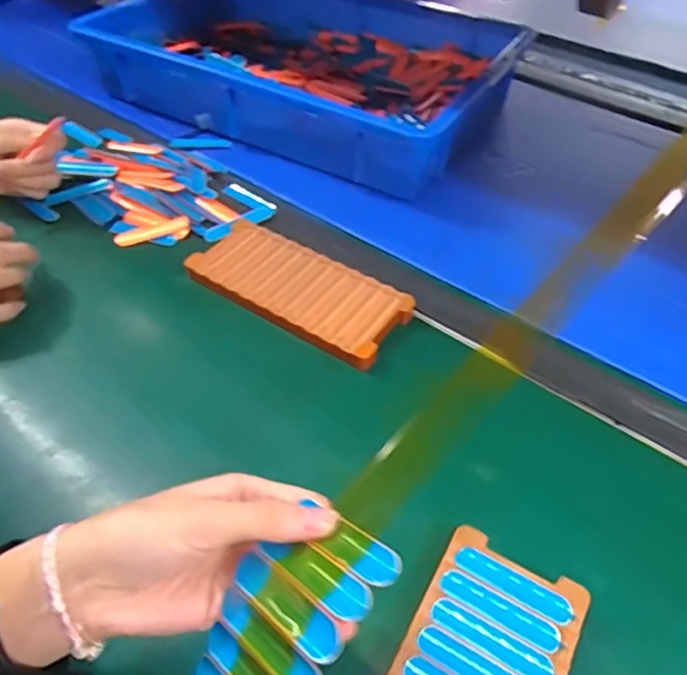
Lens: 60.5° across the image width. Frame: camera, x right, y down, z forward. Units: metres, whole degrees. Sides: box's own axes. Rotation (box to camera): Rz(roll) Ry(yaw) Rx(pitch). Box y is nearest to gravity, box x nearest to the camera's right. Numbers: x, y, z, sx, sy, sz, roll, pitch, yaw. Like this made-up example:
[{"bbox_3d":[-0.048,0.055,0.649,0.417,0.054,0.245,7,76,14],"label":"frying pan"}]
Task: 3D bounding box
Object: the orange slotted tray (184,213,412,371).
[{"bbox_3d":[-0.035,-0.041,0.469,0.172,0.011,0.079,27,52,21],"label":"orange slotted tray"}]

